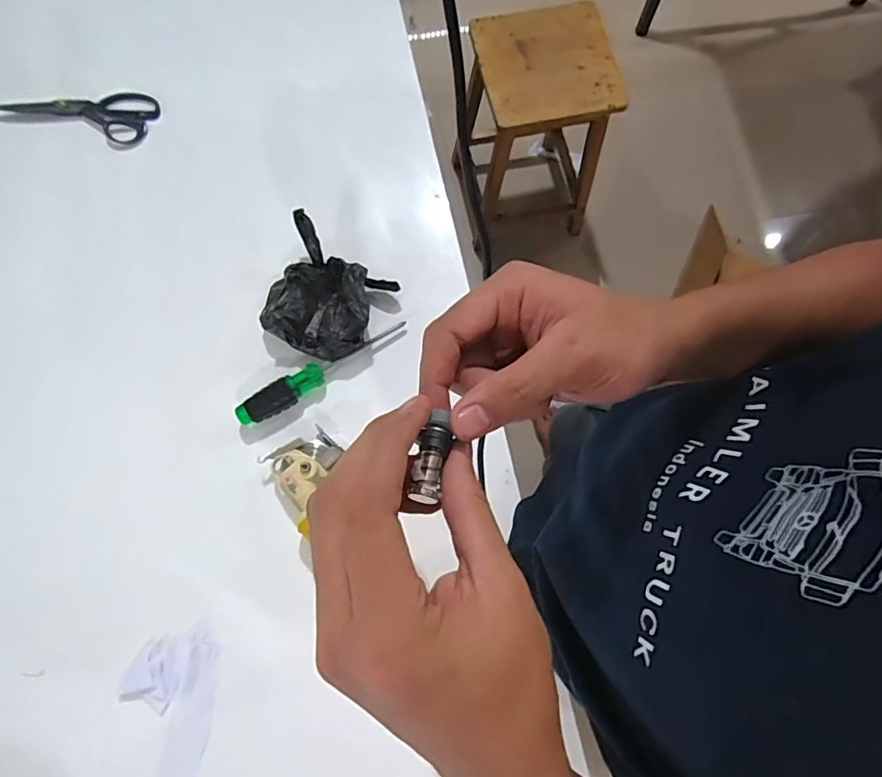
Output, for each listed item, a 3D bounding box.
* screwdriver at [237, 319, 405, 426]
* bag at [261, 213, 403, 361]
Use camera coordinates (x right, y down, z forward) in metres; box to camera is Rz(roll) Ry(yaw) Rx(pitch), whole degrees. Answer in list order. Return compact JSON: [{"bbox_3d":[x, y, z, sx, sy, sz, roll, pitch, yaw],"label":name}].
[{"bbox_3d":[-0.139,-0.019,0.629,0.218,0.025,0.034,-28,78,-8],"label":"screwdriver"},{"bbox_3d":[-0.144,-0.112,0.637,0.139,0.055,0.136,29,78,7],"label":"bag"}]

